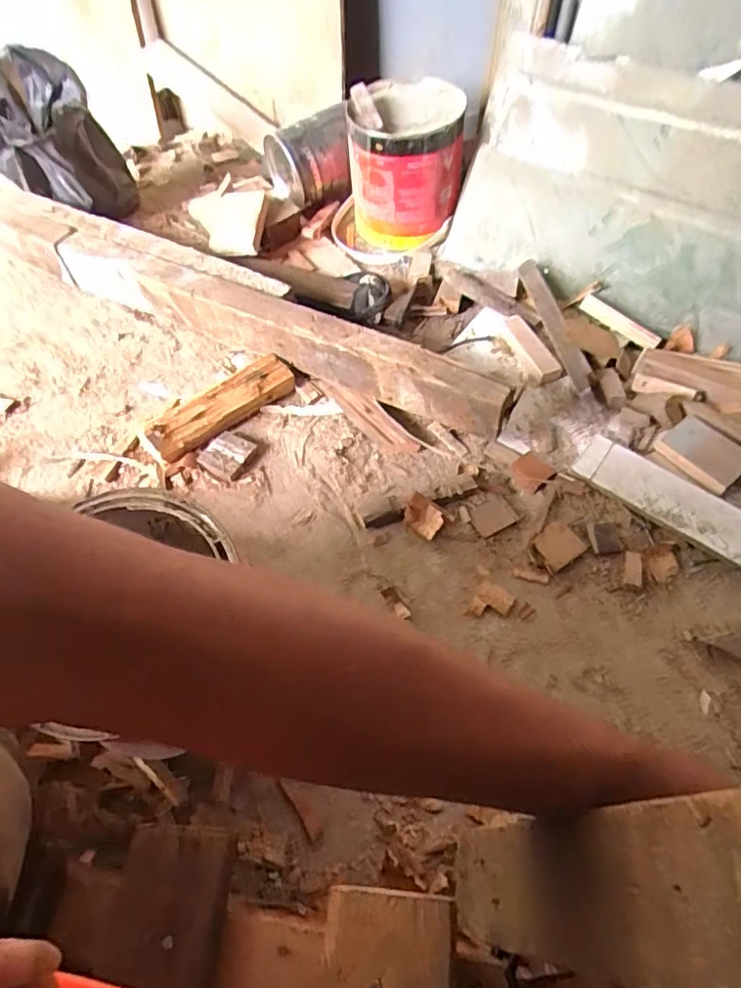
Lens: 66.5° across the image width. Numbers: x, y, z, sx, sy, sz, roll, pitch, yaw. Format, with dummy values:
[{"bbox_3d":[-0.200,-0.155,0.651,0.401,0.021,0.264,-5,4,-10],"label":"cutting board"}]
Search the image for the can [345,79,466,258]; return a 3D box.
[{"bbox_3d":[0.047,-0.452,0.784,0.150,0.158,0.152,2,56,2],"label":"can"}]

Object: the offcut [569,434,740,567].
[{"bbox_3d":[0.294,0.002,0.563,0.180,0.014,0.065,31,62,19],"label":"offcut"}]

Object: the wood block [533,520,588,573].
[{"bbox_3d":[0.181,0.049,0.543,0.044,0.010,0.039,-31,61,-19],"label":"wood block"}]

